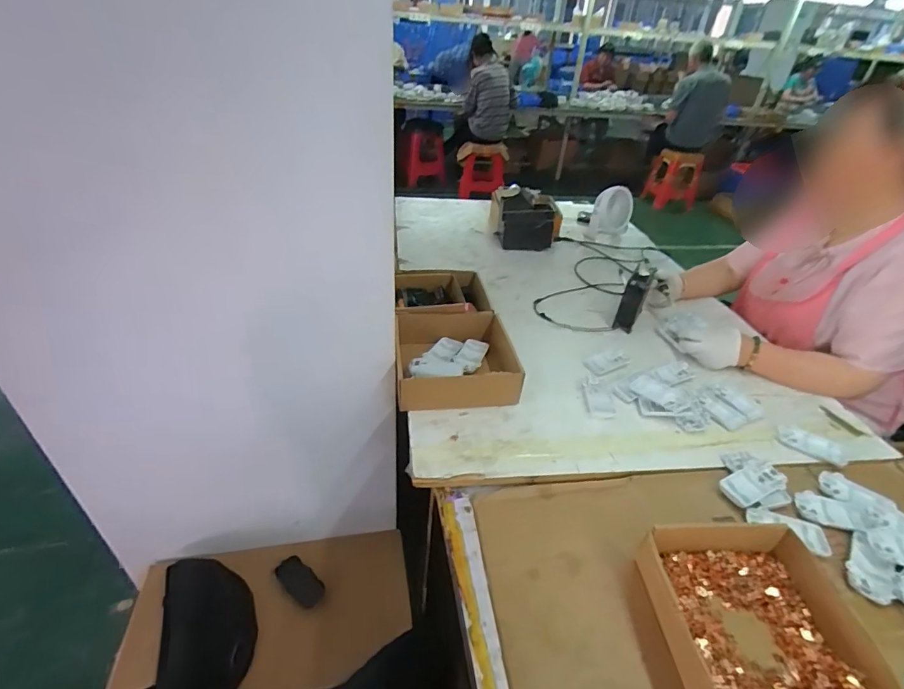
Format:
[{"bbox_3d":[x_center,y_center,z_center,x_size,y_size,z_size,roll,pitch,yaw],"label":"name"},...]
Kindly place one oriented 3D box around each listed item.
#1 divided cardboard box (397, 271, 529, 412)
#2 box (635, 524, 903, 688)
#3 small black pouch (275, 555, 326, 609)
[{"bbox_3d":[-0.010,-0.030,0.900,0.216,0.075,0.374,-2,39,-9],"label":"divided cardboard box"},{"bbox_3d":[0.334,0.305,0.486,0.207,0.069,0.228,-1,39,-8],"label":"box"},{"bbox_3d":[-0.311,0.484,0.924,0.112,0.024,0.053,28,42,29],"label":"small black pouch"}]

